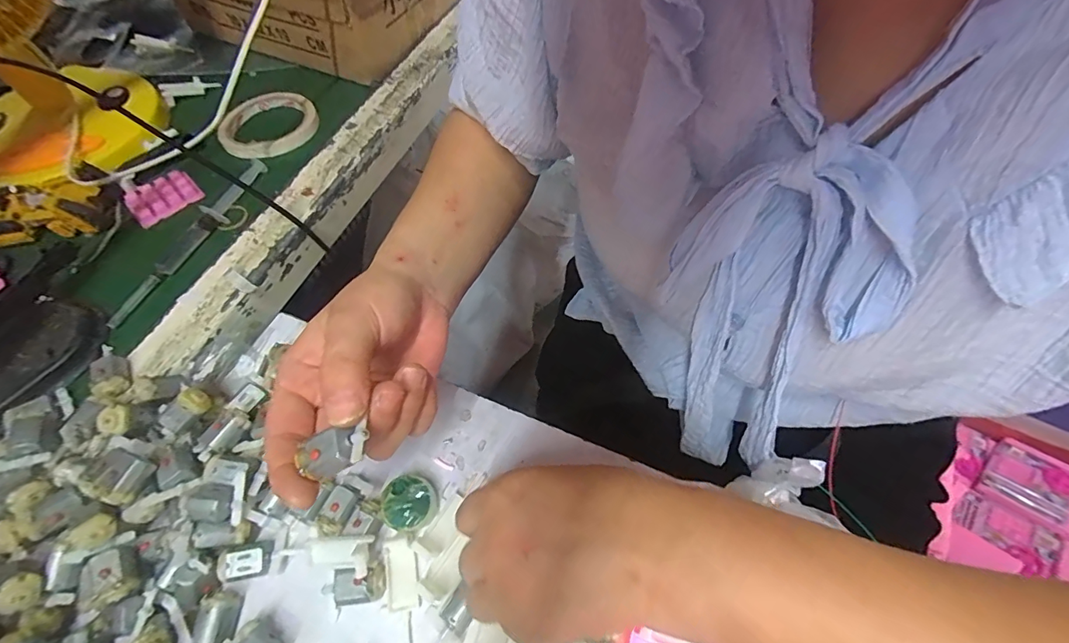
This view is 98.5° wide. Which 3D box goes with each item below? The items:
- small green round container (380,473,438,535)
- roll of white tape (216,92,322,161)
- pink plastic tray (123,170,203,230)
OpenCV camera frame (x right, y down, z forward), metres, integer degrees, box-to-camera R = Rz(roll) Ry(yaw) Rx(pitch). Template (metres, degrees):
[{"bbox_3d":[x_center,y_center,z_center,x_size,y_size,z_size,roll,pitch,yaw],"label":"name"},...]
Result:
[{"bbox_3d":[-0.081,0.115,0.293,0.032,0.011,0.033,-1,60,1],"label":"small green round container"},{"bbox_3d":[-0.282,-0.207,0.490,0.097,0.016,0.096,-1,60,1],"label":"roll of white tape"},{"bbox_3d":[-0.355,-0.119,0.440,0.059,0.010,0.045,-39,66,-19],"label":"pink plastic tray"}]

